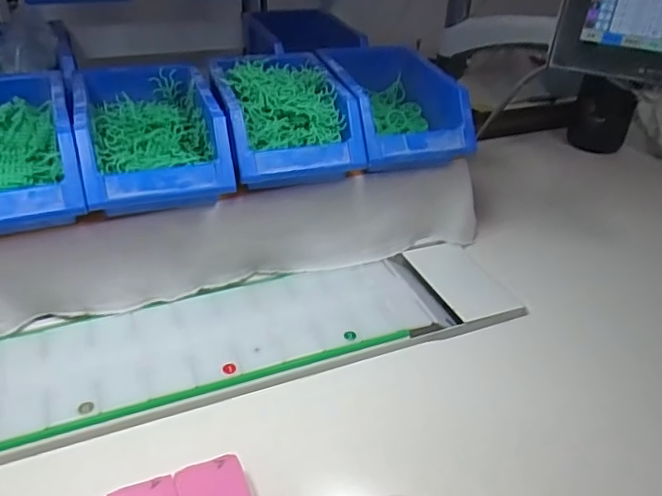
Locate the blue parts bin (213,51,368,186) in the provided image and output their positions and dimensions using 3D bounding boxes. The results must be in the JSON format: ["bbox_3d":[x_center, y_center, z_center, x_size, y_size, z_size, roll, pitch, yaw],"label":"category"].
[{"bbox_3d":[-0.050,-0.139,0.583,0.124,0.068,0.169,-9,37,-18],"label":"blue parts bin"}]

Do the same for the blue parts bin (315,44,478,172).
[{"bbox_3d":[0.062,-0.162,0.639,0.126,0.073,0.192,-10,37,-18],"label":"blue parts bin"}]

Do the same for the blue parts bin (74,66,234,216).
[{"bbox_3d":[-0.169,-0.104,0.543,0.122,0.077,0.182,-10,37,-19],"label":"blue parts bin"}]

